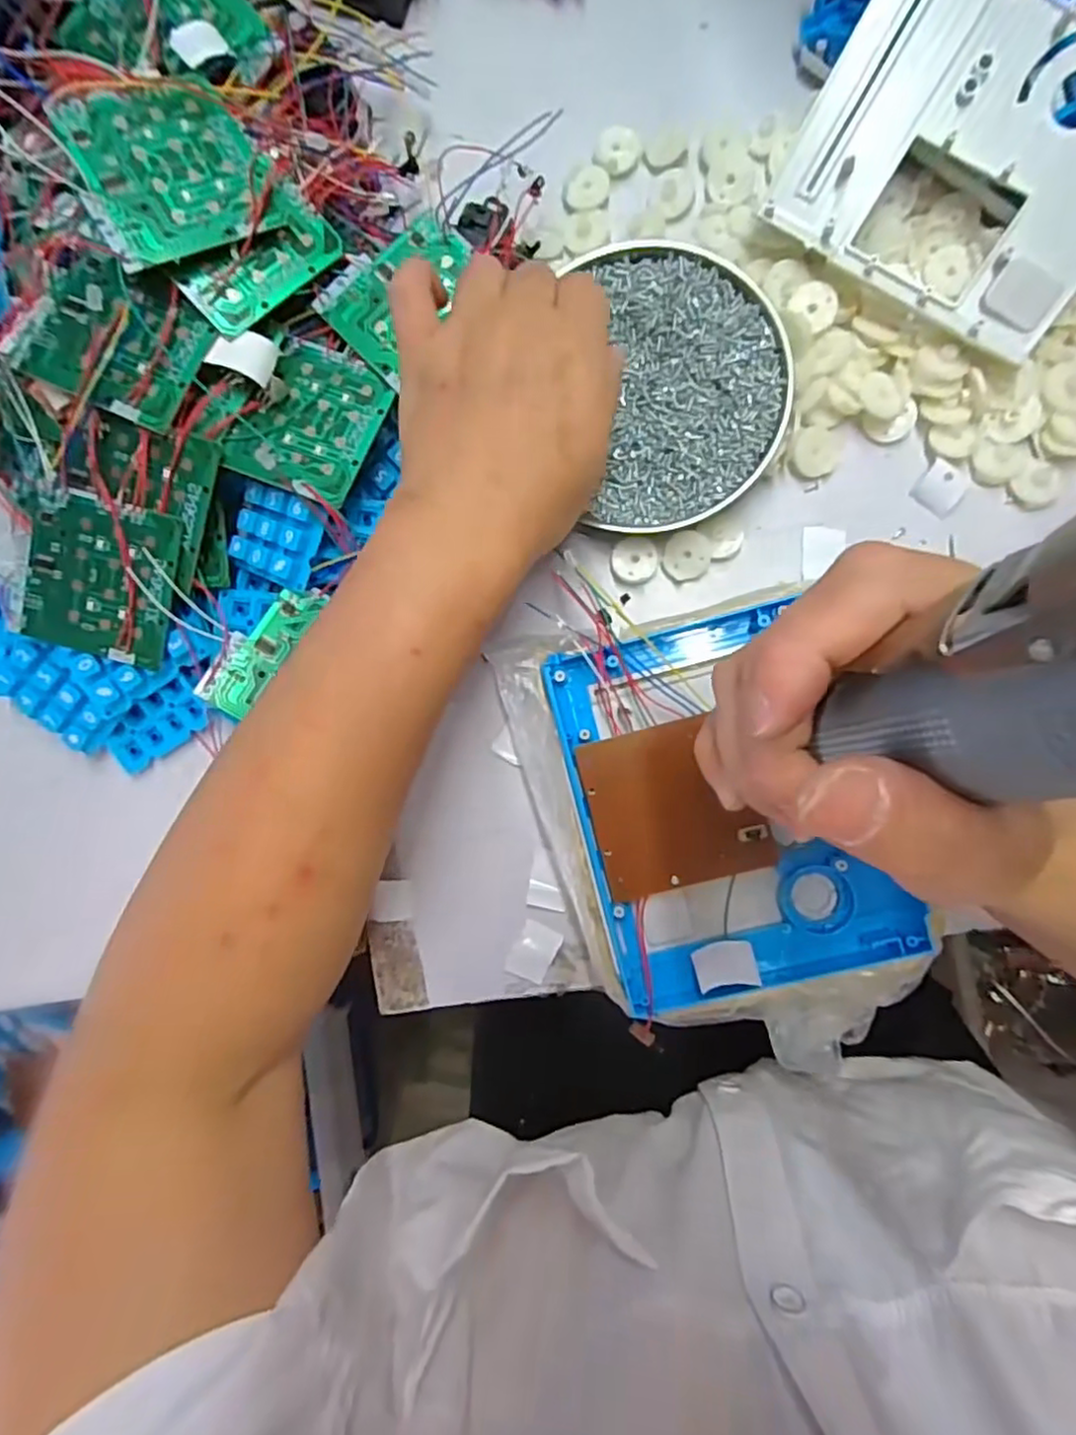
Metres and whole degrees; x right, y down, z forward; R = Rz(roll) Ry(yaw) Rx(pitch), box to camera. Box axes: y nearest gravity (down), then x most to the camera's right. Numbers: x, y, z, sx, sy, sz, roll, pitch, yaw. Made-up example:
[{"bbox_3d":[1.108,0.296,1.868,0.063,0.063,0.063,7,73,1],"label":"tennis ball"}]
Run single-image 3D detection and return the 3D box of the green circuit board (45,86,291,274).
[{"bbox_3d":[-0.156,-0.232,0.281,0.076,0.004,0.071,-32,94,-17],"label":"green circuit board"}]

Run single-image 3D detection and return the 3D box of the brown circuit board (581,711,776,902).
[{"bbox_3d":[0.060,0.039,0.296,0.071,0.006,0.072,-16,88,5],"label":"brown circuit board"}]

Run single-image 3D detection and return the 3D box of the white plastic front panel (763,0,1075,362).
[{"bbox_3d":[0.188,-0.243,0.293,0.140,0.017,0.112,31,111,3],"label":"white plastic front panel"}]

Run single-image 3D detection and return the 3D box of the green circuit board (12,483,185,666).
[{"bbox_3d":[-0.205,-0.065,0.309,0.069,0.007,0.072,15,103,-1],"label":"green circuit board"}]

